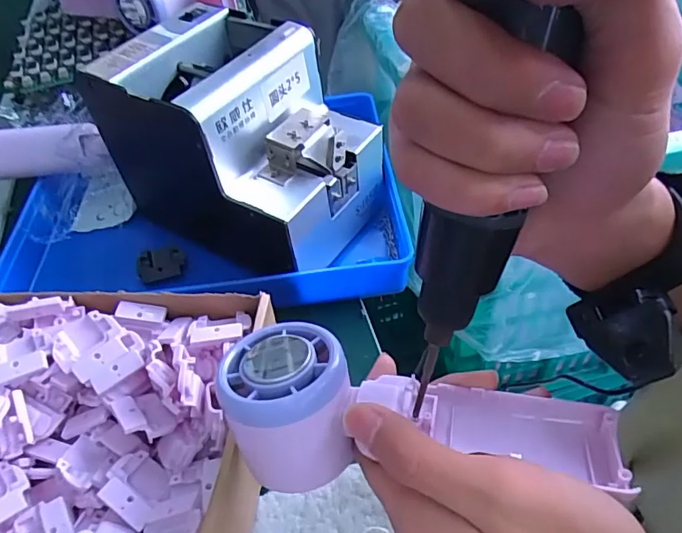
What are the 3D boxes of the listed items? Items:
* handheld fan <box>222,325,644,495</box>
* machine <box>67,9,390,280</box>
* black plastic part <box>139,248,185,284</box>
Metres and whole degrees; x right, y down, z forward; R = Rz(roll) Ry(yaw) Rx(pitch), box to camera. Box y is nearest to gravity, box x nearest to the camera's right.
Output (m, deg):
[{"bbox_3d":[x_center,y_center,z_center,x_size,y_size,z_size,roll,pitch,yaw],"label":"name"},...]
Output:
[{"bbox_3d":[0.032,0.064,0.226,0.165,0.046,0.059,7,50,0],"label":"handheld fan"},{"bbox_3d":[-0.072,-0.095,0.401,0.177,0.137,0.130,24,56,24],"label":"machine"},{"bbox_3d":[-0.146,-0.001,0.419,0.036,0.010,0.029,-2,50,4],"label":"black plastic part"}]

